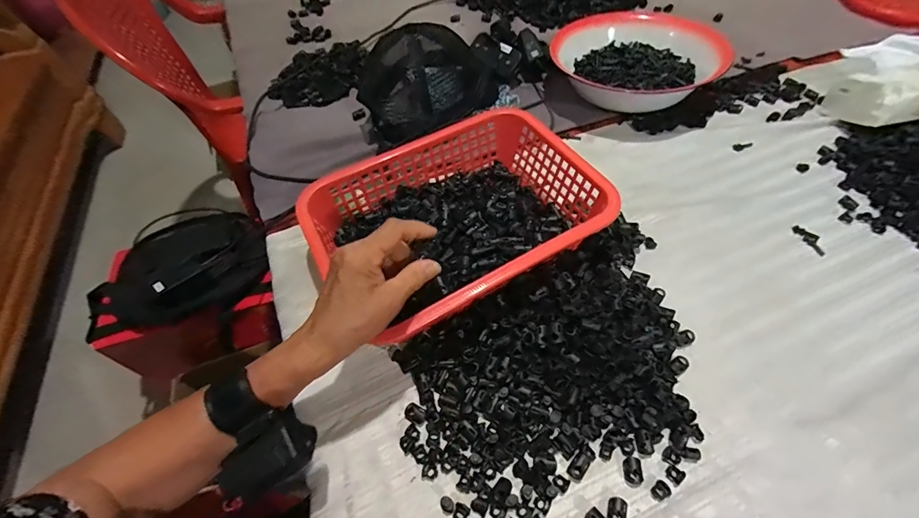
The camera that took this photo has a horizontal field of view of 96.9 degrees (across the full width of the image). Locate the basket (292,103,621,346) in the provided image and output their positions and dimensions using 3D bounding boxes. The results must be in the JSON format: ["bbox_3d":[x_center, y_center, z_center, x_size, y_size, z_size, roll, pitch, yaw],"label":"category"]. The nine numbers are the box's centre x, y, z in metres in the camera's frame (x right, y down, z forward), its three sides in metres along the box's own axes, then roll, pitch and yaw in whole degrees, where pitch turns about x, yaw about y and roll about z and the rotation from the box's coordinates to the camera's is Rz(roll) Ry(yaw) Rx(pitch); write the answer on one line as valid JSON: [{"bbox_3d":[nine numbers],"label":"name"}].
[{"bbox_3d":[-0.005,-0.042,0.460,0.303,0.075,0.217,-22,57,-12],"label":"basket"}]

